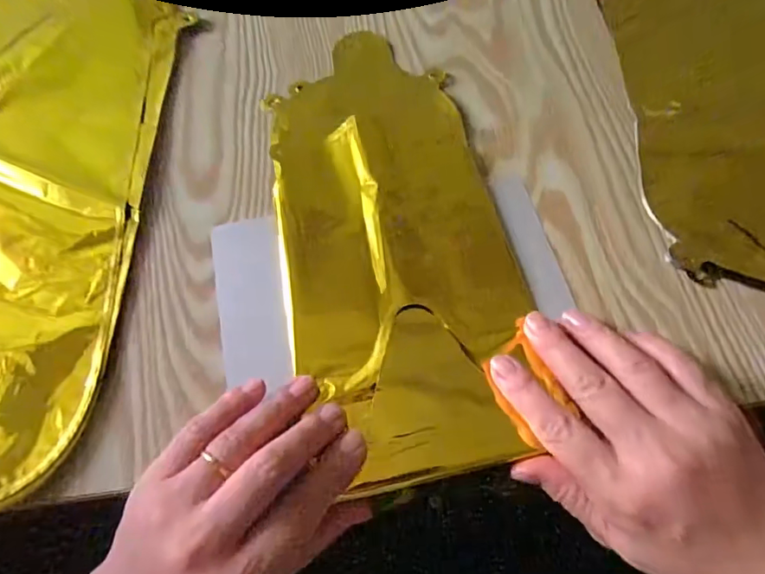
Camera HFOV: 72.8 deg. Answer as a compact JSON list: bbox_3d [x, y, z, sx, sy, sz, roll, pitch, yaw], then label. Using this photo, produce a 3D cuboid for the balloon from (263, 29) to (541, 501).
[{"bbox_3d":[0.005,-0.043,0.308,0.129,0.016,0.294,-7,65,-5],"label":"balloon"}]

